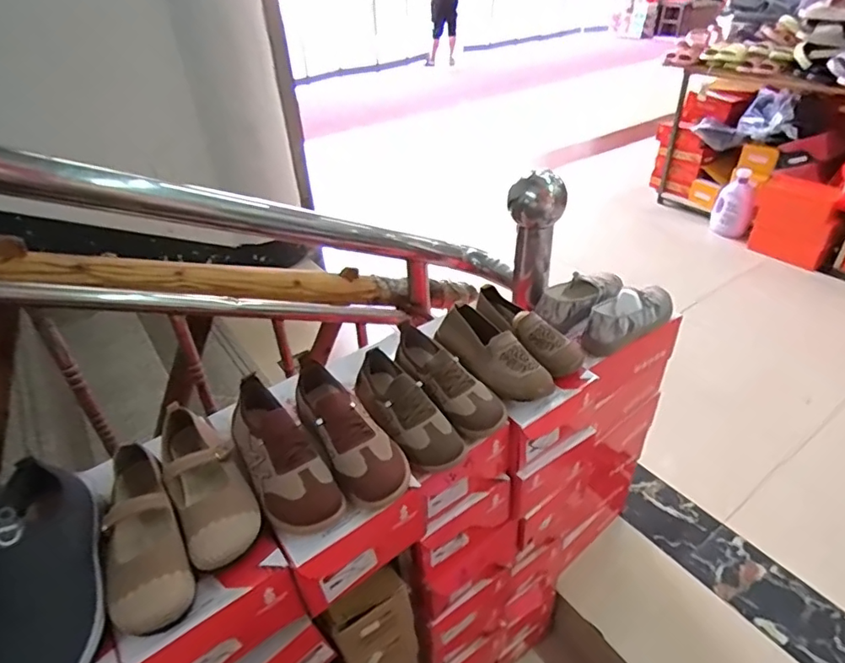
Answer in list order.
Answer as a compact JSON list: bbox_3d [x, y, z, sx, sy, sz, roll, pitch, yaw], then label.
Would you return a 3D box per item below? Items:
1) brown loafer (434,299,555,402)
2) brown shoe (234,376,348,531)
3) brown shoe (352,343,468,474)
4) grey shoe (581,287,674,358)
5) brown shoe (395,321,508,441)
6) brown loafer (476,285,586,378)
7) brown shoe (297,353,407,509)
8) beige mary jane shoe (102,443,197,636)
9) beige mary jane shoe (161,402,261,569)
[{"bbox_3d":[0.112,0.033,0.891,0.099,0.061,0.211,-19,39,-20],"label":"brown loafer"},{"bbox_3d":[-0.188,0.158,0.690,0.083,0.065,0.223,-26,57,-27],"label":"brown shoe"},{"bbox_3d":[-0.030,0.114,0.799,0.083,0.070,0.210,-23,40,-24],"label":"brown shoe"},{"bbox_3d":[0.396,-0.035,1.031,0.214,0.084,0.080,-23,40,-24],"label":"grey shoe"},{"bbox_3d":[0.033,0.071,0.842,0.074,0.073,0.223,-26,42,-27],"label":"brown shoe"},{"bbox_3d":[0.179,-0.004,0.931,0.065,0.072,0.207,-25,41,-27],"label":"brown loafer"},{"bbox_3d":[-0.107,0.123,0.726,0.081,0.083,0.234,-24,41,-25],"label":"brown shoe"},{"bbox_3d":[-0.340,0.233,0.636,0.084,0.081,0.261,-22,40,-23],"label":"beige mary jane shoe"},{"bbox_3d":[-0.279,0.185,0.681,0.083,0.072,0.251,-22,40,-24],"label":"beige mary jane shoe"}]

